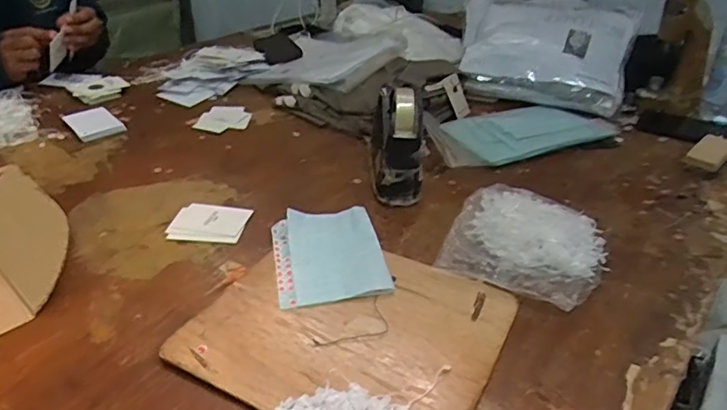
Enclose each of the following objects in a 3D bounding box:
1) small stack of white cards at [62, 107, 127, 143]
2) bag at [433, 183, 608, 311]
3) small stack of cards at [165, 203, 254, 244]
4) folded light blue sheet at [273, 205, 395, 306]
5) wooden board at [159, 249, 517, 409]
[{"bbox_3d":[-0.473,-0.145,0.944,0.073,0.014,0.097,-28,43,-34],"label":"small stack of white cards"},{"bbox_3d":[0.196,0.041,0.641,0.171,0.031,0.163,15,37,21],"label":"bag"},{"bbox_3d":[-0.201,0.022,0.702,0.097,0.004,0.072,4,34,7],"label":"small stack of cards"},{"bbox_3d":[-0.042,0.055,0.642,0.126,0.009,0.158,-7,35,-10],"label":"folded light blue sheet"},{"bbox_3d":[-0.013,0.120,0.547,0.285,0.006,0.241,17,38,23],"label":"wooden board"}]

